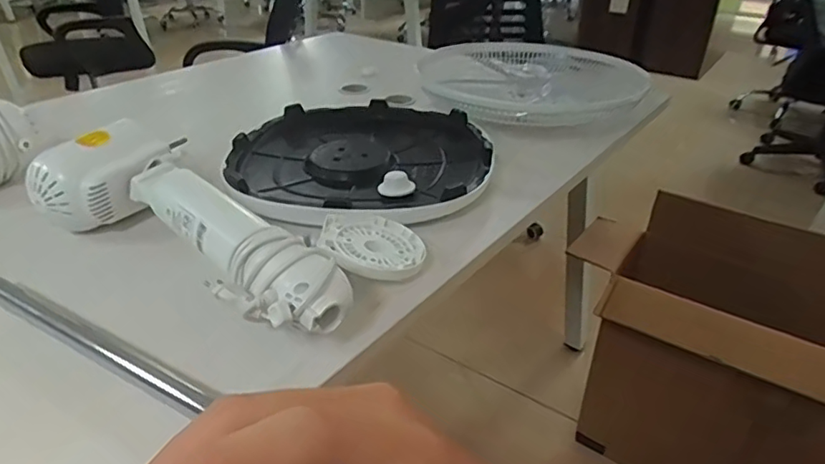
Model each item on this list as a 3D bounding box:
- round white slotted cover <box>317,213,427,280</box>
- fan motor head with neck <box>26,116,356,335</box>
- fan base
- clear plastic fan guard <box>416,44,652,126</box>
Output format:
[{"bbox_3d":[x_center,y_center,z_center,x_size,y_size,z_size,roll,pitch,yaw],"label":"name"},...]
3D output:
[{"bbox_3d":[-0.043,0.014,0.651,0.116,0.028,0.106,1,31,-1],"label":"round white slotted cover"},{"bbox_3d":[-0.236,-0.013,0.633,0.448,0.101,0.154,20,36,28],"label":"fan motor head with neck"},{"bbox_3d":[-0.073,-0.116,0.866,0.377,0.038,0.381,1,31,-1],"label":"fan base"},{"bbox_3d":[0.223,-0.285,1.088,0.432,0.069,0.426,9,32,13],"label":"clear plastic fan guard"}]

